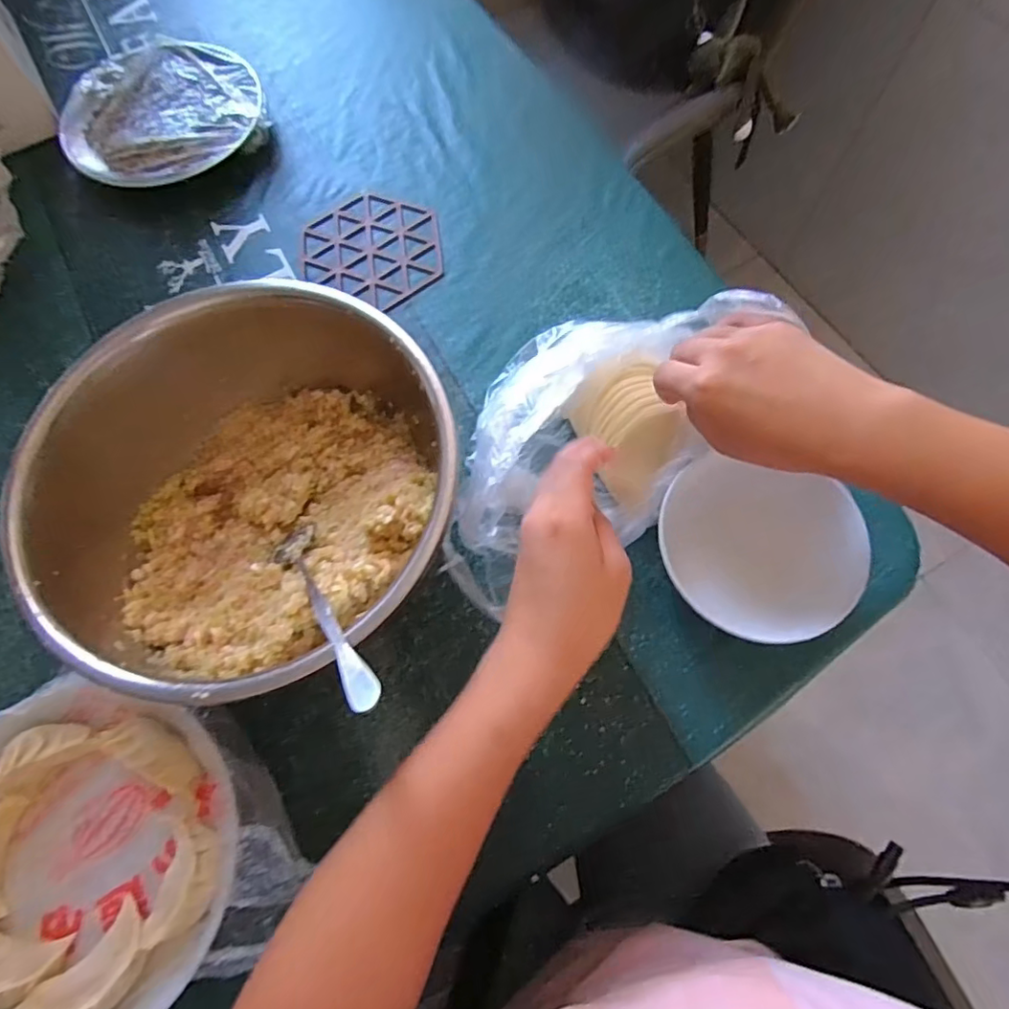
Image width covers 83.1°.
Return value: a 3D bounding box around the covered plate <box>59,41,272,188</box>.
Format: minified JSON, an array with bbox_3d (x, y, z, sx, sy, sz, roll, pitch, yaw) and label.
[{"bbox_3d":[-0.334,-0.381,0.563,0.183,0.030,0.170,-1,71,2],"label":"covered plate"}]

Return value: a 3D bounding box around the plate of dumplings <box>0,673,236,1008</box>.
[{"bbox_3d":[-0.249,0.209,0.336,0.181,0.037,0.180,-1,71,2],"label":"plate of dumplings"}]

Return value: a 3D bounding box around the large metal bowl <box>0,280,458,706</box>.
[{"bbox_3d":[-0.154,-0.001,0.374,0.252,0.106,0.241,-1,71,2],"label":"large metal bowl"}]

